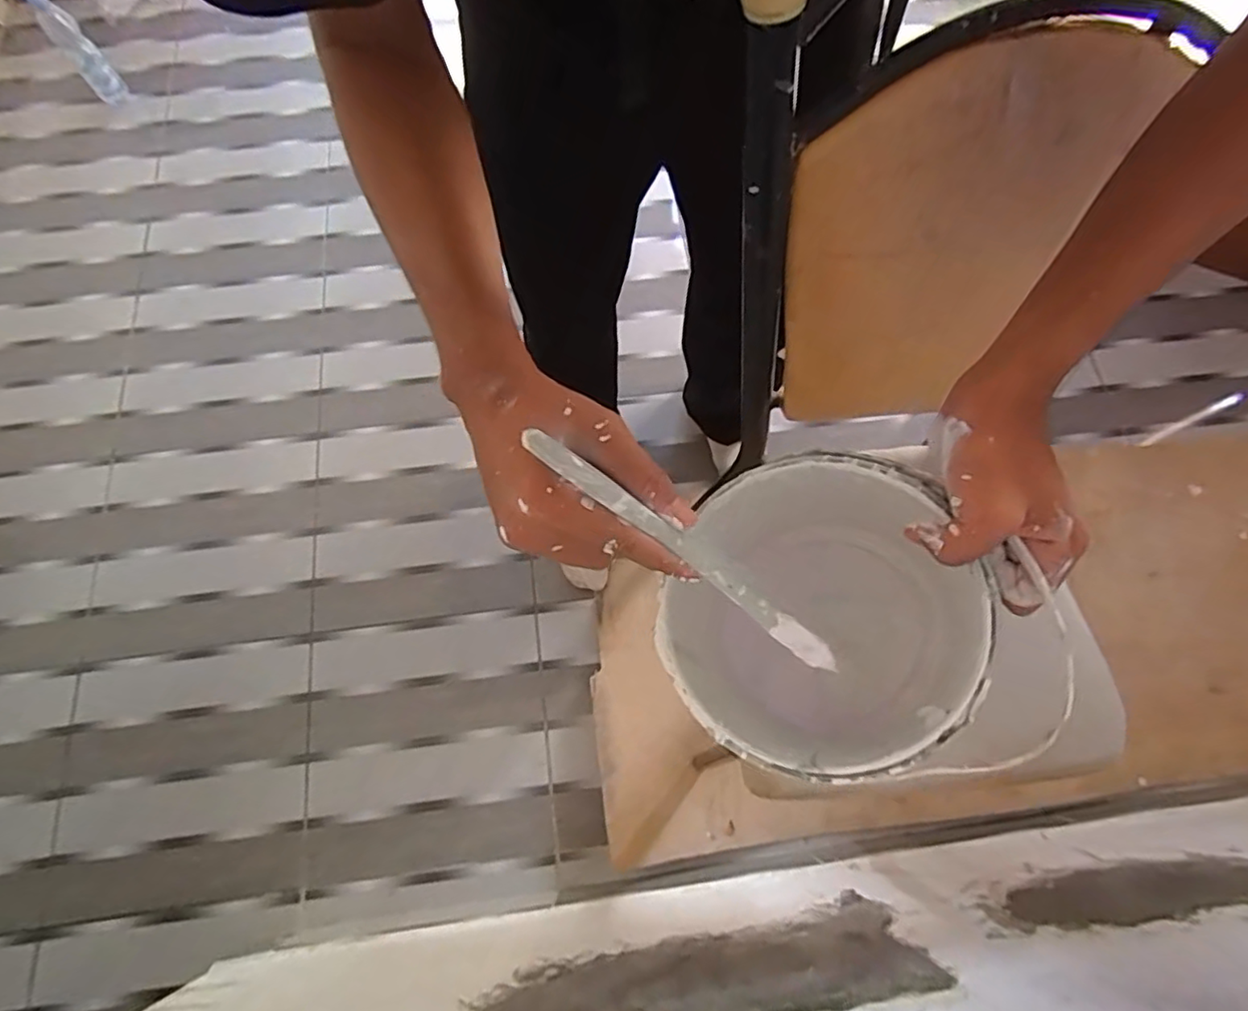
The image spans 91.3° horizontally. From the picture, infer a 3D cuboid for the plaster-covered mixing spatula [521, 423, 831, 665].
[{"bbox_3d":[0.031,0.023,0.288,0.179,0.025,0.011,38,100,-9],"label":"plaster-covered mixing spatula"}]

